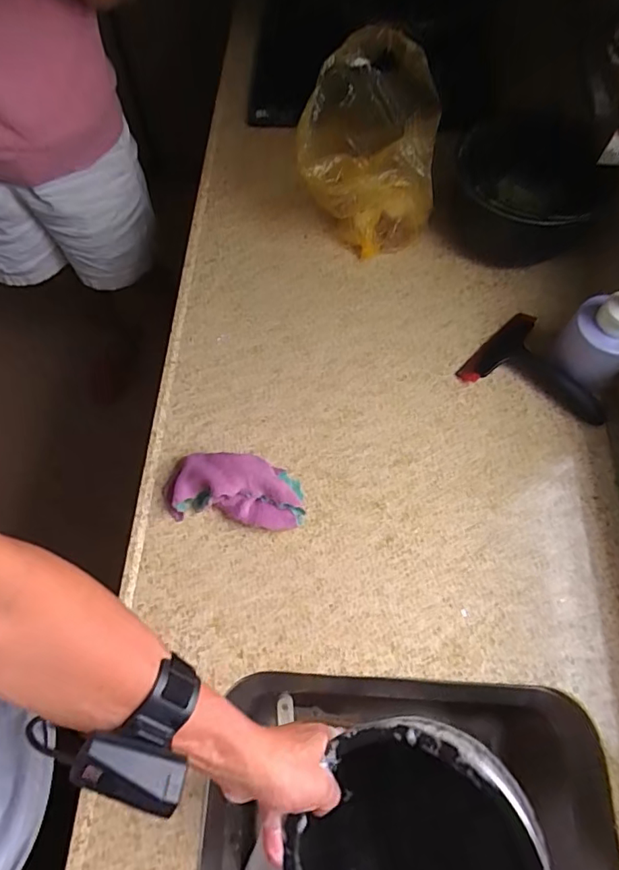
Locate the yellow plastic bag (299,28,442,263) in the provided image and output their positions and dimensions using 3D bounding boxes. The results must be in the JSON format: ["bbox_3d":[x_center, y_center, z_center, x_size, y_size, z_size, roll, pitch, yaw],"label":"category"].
[{"bbox_3d":[0.080,-0.377,0.697,0.167,0.203,0.191,2,66,1],"label":"yellow plastic bag"}]

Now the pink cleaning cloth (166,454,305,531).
[{"bbox_3d":[-0.085,0.060,0.593,0.157,0.035,0.078,6,66,3],"label":"pink cleaning cloth"}]

